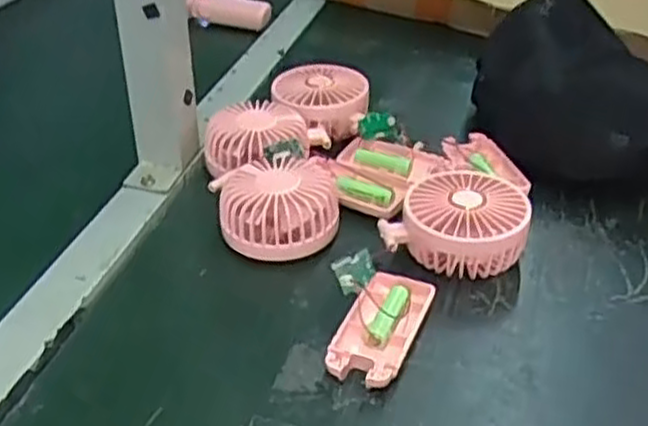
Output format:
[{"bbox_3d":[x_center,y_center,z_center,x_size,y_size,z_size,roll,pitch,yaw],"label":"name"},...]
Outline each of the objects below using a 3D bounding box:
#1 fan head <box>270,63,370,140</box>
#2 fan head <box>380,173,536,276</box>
[{"bbox_3d":[-0.003,-0.102,0.717,0.089,0.045,0.091,0,35,1],"label":"fan head"},{"bbox_3d":[0.098,0.005,0.561,0.101,0.050,0.090,12,37,18],"label":"fan head"}]

